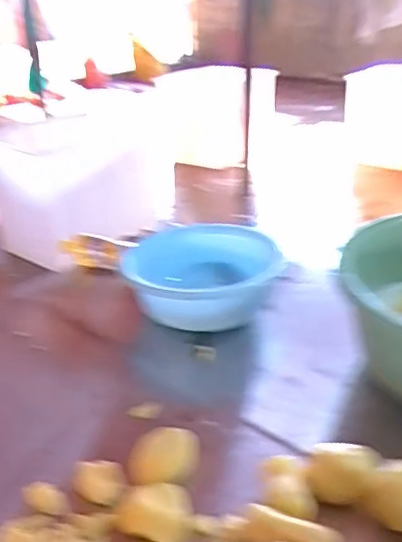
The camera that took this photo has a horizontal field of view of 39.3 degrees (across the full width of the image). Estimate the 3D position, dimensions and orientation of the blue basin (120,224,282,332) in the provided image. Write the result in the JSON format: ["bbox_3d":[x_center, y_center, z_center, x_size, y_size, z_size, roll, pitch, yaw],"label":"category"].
[{"bbox_3d":[0.003,0.012,0.955,0.259,0.101,0.271,-1,27,1],"label":"blue basin"}]

